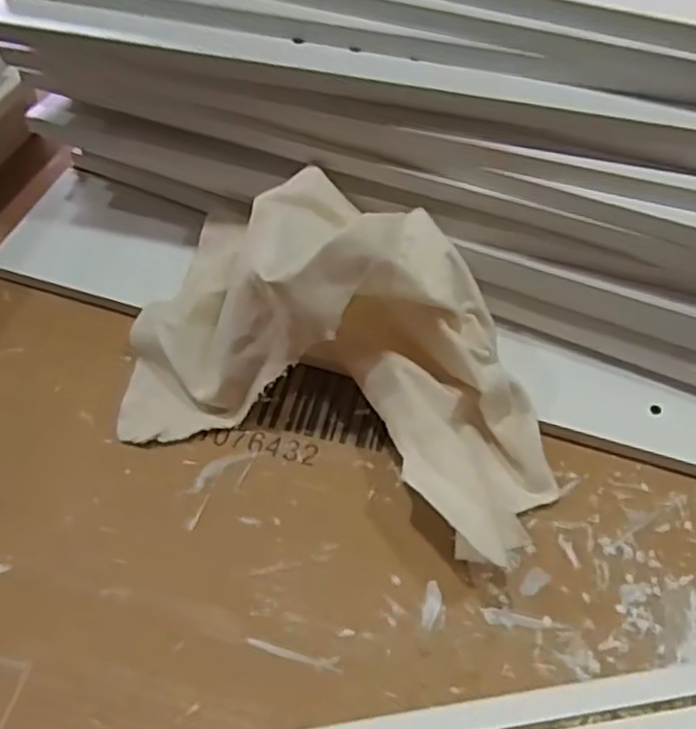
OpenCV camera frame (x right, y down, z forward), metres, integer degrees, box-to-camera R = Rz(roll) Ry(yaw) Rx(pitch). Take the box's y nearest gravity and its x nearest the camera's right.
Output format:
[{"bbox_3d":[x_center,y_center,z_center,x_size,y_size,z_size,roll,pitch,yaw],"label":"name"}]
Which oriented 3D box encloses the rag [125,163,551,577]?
[{"bbox_3d":[-0.004,-0.015,0.377,0.250,0.119,0.145,19,57,14],"label":"rag"}]

